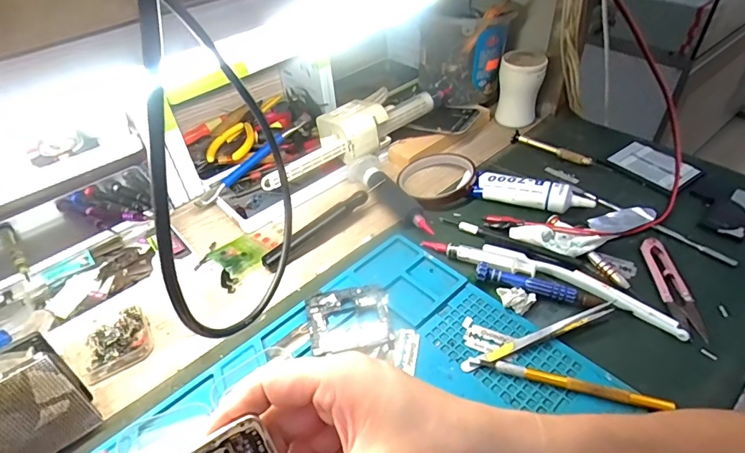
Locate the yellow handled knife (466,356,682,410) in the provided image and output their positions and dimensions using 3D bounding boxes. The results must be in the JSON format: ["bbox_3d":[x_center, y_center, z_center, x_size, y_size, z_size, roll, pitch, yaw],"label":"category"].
[{"bbox_3d":[0.137,0.111,0.325,0.130,0.012,0.009,11,44,16],"label":"yellow handled knife"}]

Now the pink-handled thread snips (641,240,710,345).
[{"bbox_3d":[0.254,0.048,0.388,0.021,0.008,0.103,0,43,5],"label":"pink-handled thread snips"}]

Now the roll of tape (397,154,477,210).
[{"bbox_3d":[0.071,-0.057,0.513,0.082,0.020,0.082,-2,42,2],"label":"roll of tape"}]

